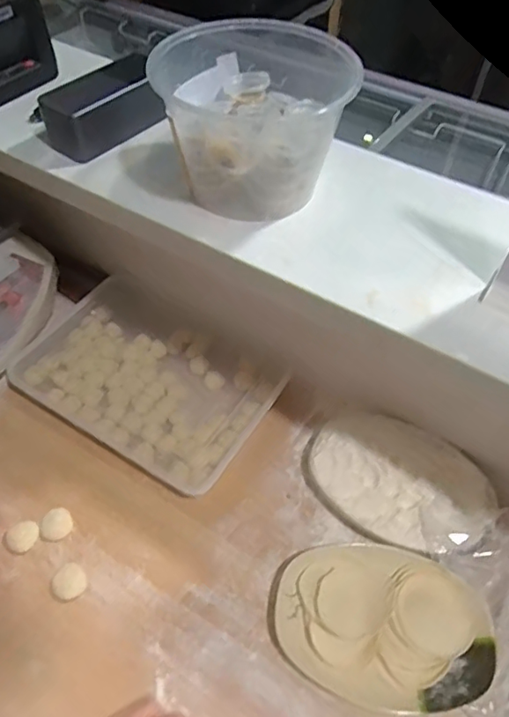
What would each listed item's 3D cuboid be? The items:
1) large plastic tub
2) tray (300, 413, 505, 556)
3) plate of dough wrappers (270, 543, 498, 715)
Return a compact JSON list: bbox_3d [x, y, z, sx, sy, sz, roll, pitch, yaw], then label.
[{"bbox_3d":[0.000,-0.208,0.471,0.161,0.110,0.142,3,52,0],"label":"large plastic tub"},{"bbox_3d":[0.154,0.131,0.580,0.199,0.043,0.131,28,56,18],"label":"tray"},{"bbox_3d":[0.119,0.248,0.503,0.195,0.030,0.133,7,52,3],"label":"plate of dough wrappers"}]

